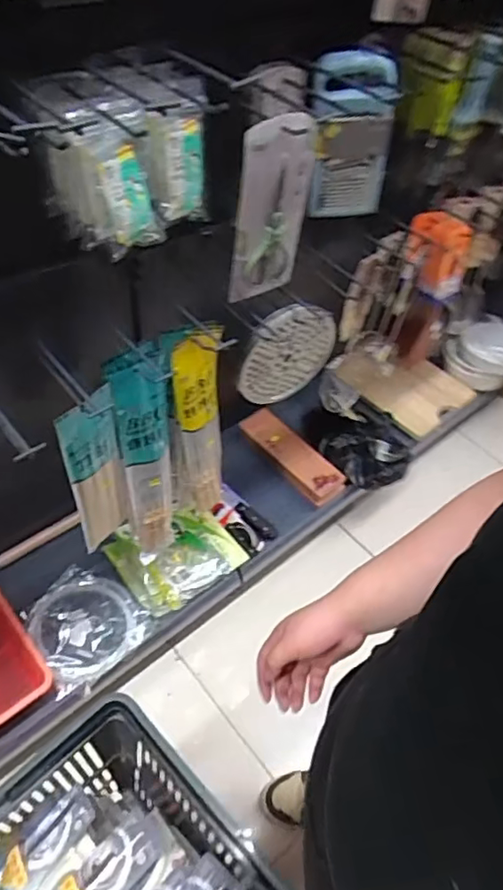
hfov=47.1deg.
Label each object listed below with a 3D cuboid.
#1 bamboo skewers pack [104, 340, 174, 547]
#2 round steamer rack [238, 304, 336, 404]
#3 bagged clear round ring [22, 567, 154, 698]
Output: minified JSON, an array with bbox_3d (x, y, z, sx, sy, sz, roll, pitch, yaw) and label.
[{"bbox_3d":[-0.184,0.028,1.030,0.098,0.471,0.040,-27,53,-25],"label":"bamboo skewers pack"},{"bbox_3d":[0.073,-0.177,1.127,0.222,0.217,0.020,-32,59,-14],"label":"round steamer rack"},{"bbox_3d":[-0.395,0.421,1.336,0.249,0.019,0.238,34,56,20],"label":"bagged clear round ring"}]

